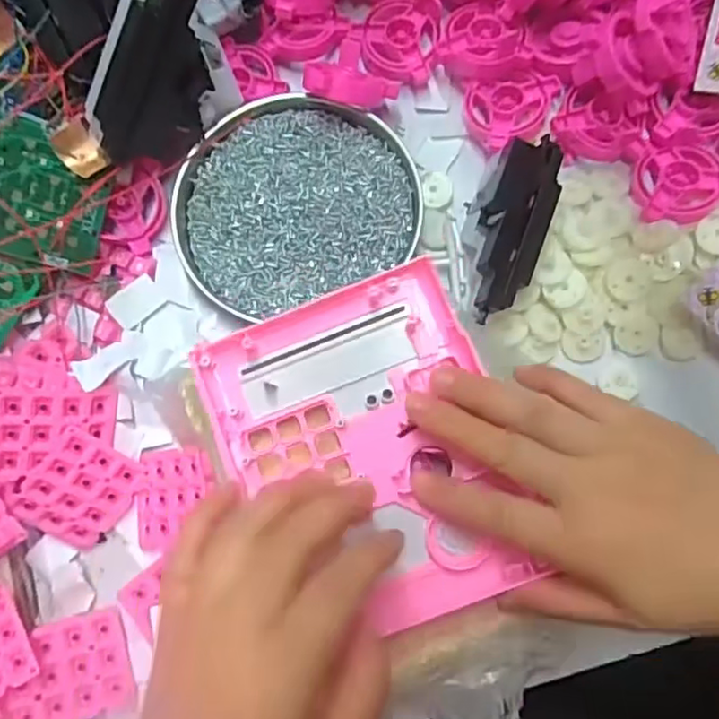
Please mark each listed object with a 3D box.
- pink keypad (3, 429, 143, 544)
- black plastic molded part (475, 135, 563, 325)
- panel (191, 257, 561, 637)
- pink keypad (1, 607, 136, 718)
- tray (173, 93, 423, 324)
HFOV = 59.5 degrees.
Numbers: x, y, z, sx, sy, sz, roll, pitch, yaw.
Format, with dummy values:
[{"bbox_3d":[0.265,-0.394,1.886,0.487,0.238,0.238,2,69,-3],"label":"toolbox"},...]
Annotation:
[{"bbox_3d":[-0.150,0.071,0.337,0.052,0.008,0.055,37,92,-25],"label":"pink keypad"},{"bbox_3d":[0.084,-0.070,0.342,0.037,0.025,0.100,20,83,5],"label":"black plastic molded part"},{"bbox_3d":[0.004,0.047,0.310,0.129,0.018,0.161,-20,81,-1],"label":"panel"},{"bbox_3d":[-0.151,0.163,0.327,0.059,0.005,0.051,-7,80,-23],"label":"pink keypad"},{"bbox_3d":[-0.038,-0.091,0.361,0.133,0.018,0.114,-21,81,-1],"label":"tray"}]

